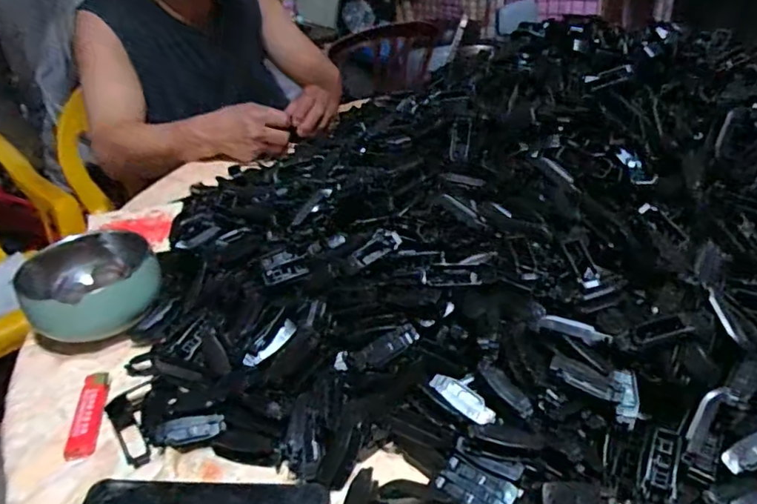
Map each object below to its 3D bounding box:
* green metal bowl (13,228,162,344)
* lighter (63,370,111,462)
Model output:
[{"bbox_3d":[-0.276,0.035,0.526,0.119,0.067,0.107,-31,41,-34],"label":"green metal bowl"},{"bbox_3d":[-0.234,0.128,0.440,0.022,0.008,0.087,-10,33,-8],"label":"lighter"}]

